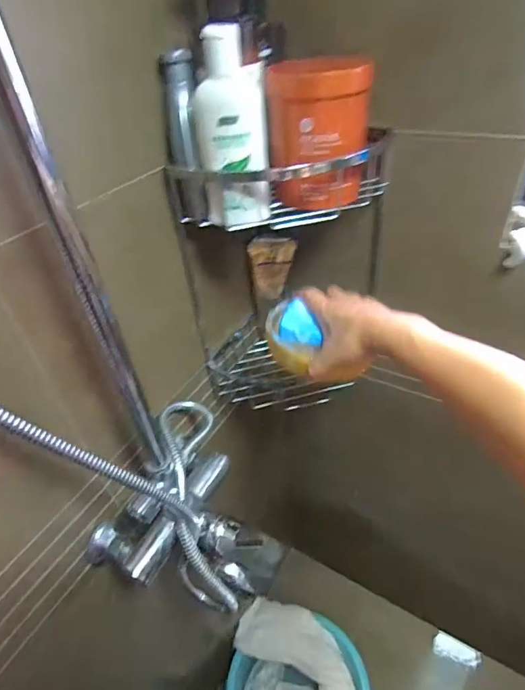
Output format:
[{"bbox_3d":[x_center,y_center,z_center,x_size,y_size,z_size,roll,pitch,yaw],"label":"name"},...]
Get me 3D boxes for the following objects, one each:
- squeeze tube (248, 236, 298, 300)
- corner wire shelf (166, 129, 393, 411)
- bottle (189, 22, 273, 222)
[{"bbox_3d":[0.019,-0.127,0.693,0.073,0.093,0.026,-6,38,-1],"label":"squeeze tube"},{"bbox_3d":[0.037,-0.086,0.608,0.270,0.363,0.157,-5,38,1],"label":"corner wire shelf"},{"bbox_3d":[-0.031,-0.224,0.443,0.071,0.171,0.066,-3,39,3],"label":"bottle"}]

